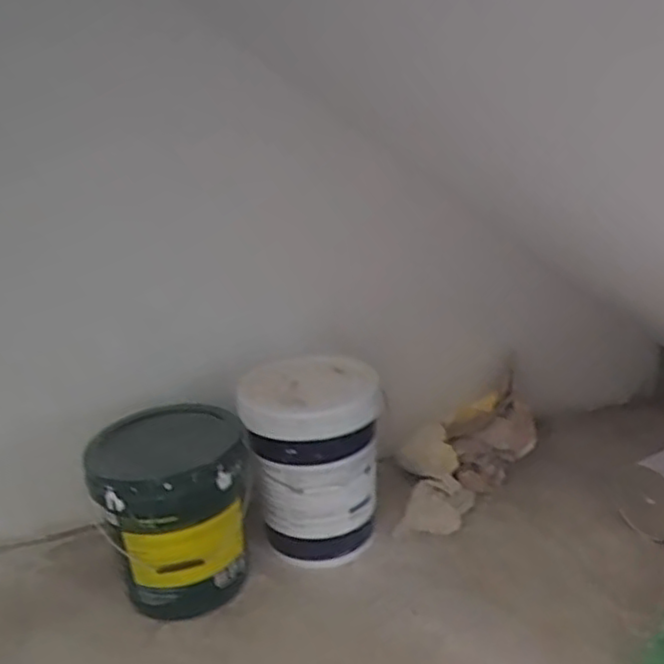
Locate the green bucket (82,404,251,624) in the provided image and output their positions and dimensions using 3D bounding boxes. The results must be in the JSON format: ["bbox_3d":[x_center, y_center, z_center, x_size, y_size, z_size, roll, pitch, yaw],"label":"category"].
[{"bbox_3d":[-0.327,0.383,1.425,0.303,0.348,0.300,-9,22,-14],"label":"green bucket"}]

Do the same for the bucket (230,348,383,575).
[{"bbox_3d":[-0.044,0.302,1.520,0.295,0.420,0.276,-6,21,-8],"label":"bucket"}]

